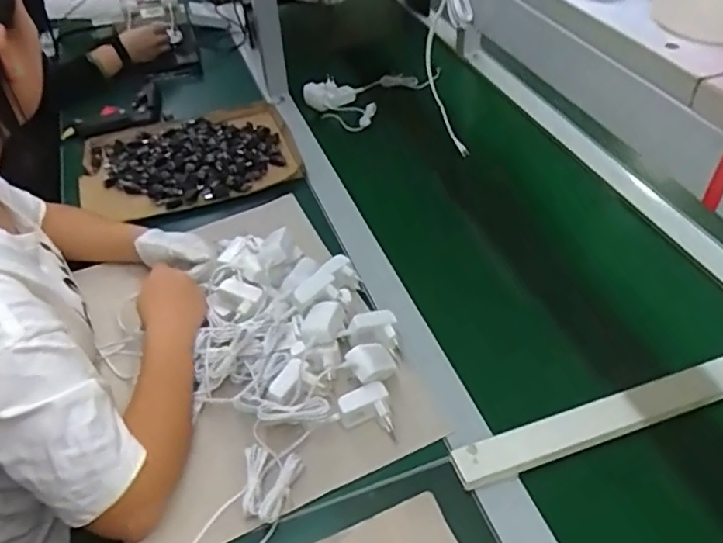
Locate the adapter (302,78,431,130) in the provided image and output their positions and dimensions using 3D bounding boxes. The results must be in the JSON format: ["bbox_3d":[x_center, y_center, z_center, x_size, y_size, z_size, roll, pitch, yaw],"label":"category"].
[{"bbox_3d":[0.014,-0.372,1.265,0.138,0.057,0.252,29,52,34],"label":"adapter"}]

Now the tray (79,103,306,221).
[{"bbox_3d":[-0.298,-0.194,1.080,0.366,0.044,0.285,-18,42,-12],"label":"tray"}]

